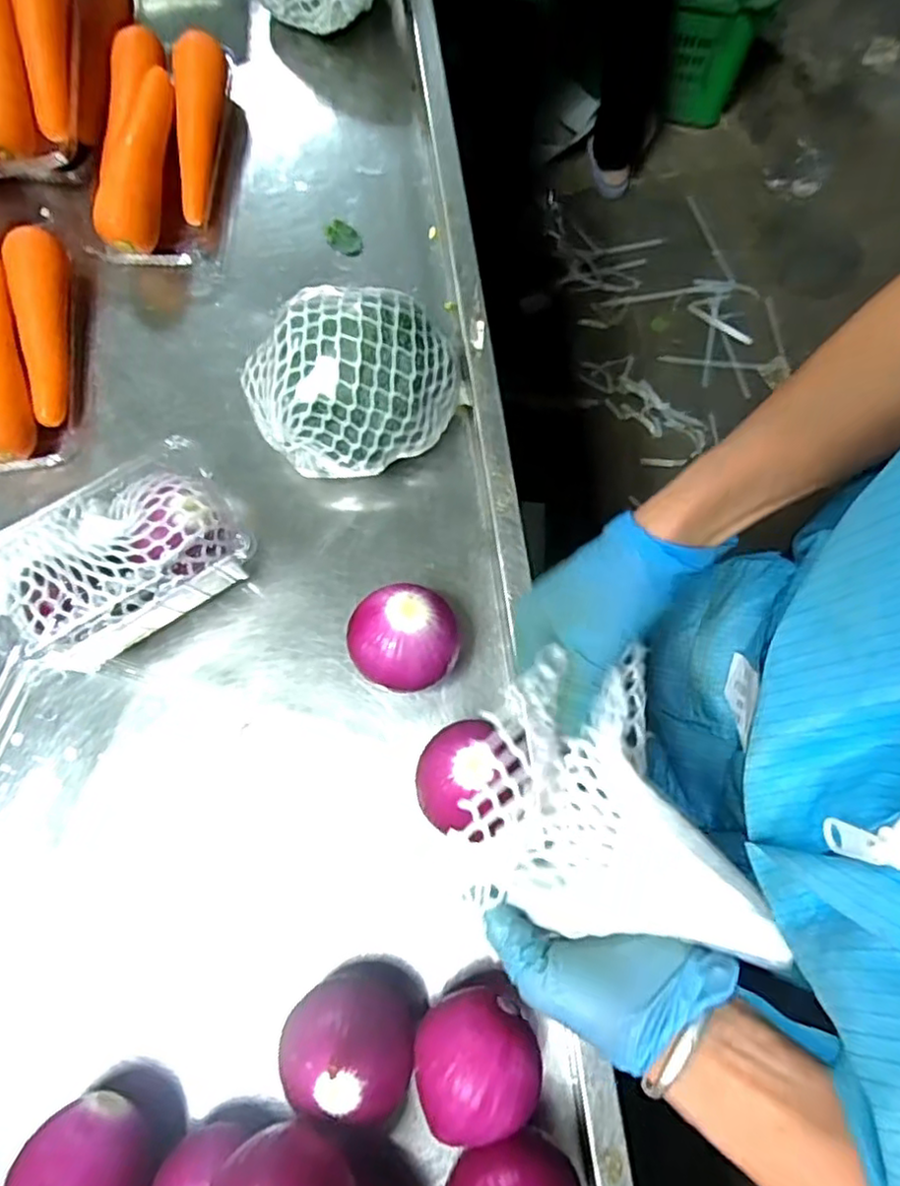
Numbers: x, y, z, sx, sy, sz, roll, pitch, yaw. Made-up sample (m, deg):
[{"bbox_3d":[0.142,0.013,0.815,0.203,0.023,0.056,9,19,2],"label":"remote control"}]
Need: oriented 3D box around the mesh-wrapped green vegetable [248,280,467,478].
[{"bbox_3d":[-0.073,-0.153,0.482,0.141,0.100,0.127,-42,79,-8],"label":"mesh-wrapped green vegetable"}]

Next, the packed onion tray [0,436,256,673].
[{"bbox_3d":[-0.224,-0.021,0.463,0.164,0.085,0.102,-36,78,-7],"label":"packed onion tray"}]

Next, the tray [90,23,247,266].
[{"bbox_3d":[-0.248,-0.380,0.574,0.102,0.060,0.196,7,77,4],"label":"tray"}]

